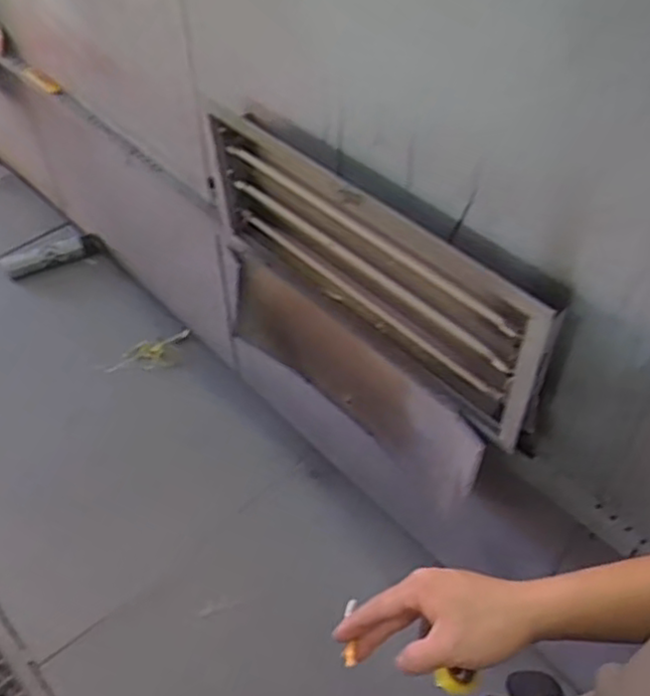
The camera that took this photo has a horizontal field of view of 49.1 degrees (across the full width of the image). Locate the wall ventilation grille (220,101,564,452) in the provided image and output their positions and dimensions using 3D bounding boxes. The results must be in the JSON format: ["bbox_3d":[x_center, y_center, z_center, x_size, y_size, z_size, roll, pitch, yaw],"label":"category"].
[{"bbox_3d":[0.059,-0.144,1.142,0.688,0.293,0.078,36,58,27],"label":"wall ventilation grille"}]

